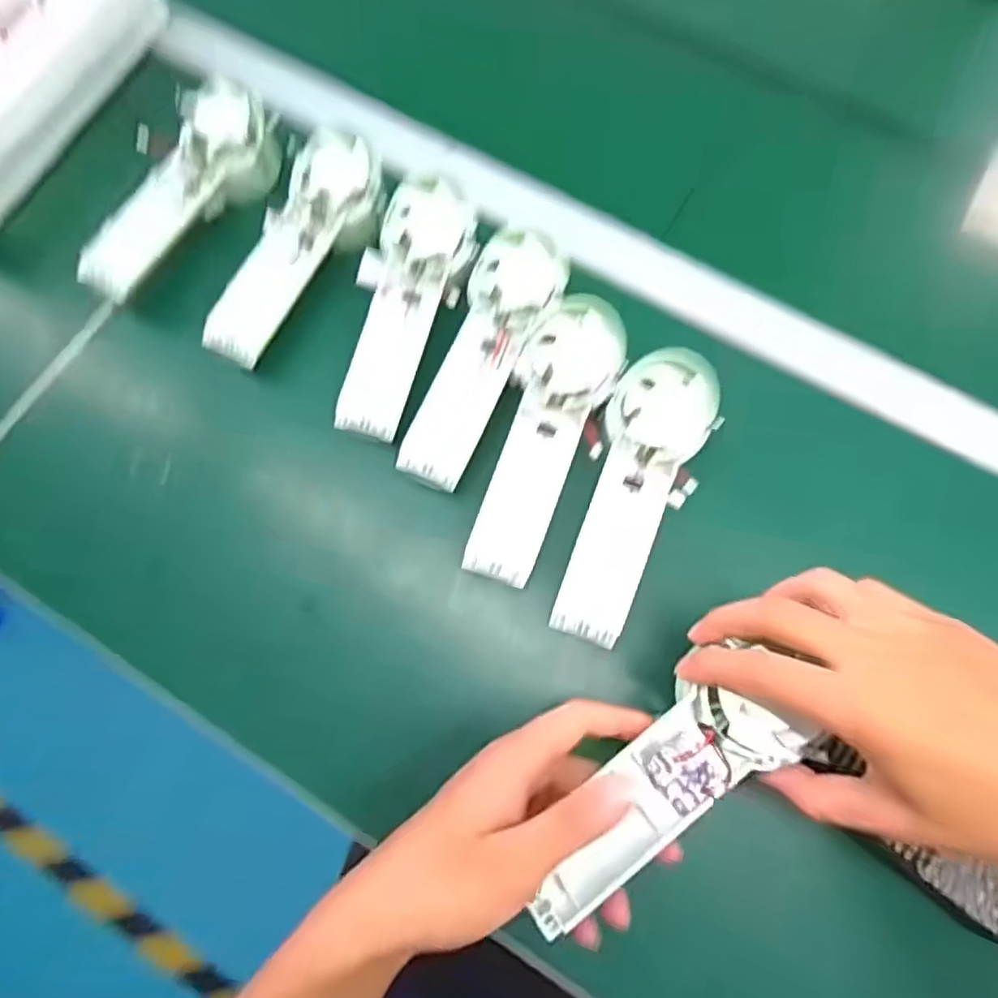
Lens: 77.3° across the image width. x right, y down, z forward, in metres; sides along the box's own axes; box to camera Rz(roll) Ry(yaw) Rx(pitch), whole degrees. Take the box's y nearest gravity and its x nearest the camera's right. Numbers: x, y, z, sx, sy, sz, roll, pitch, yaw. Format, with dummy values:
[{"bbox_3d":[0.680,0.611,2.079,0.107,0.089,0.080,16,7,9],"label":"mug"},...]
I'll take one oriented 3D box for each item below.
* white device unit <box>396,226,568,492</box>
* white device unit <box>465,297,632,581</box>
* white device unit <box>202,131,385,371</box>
[{"bbox_3d":[-0.009,-0.092,0.404,0.056,0.032,0.174,20,76,6],"label":"white device unit"},{"bbox_3d":[0.028,-0.036,0.393,0.062,0.026,0.179,20,88,6],"label":"white device unit"},{"bbox_3d":[-0.137,-0.170,0.431,0.063,0.035,0.169,24,76,7],"label":"white device unit"}]

